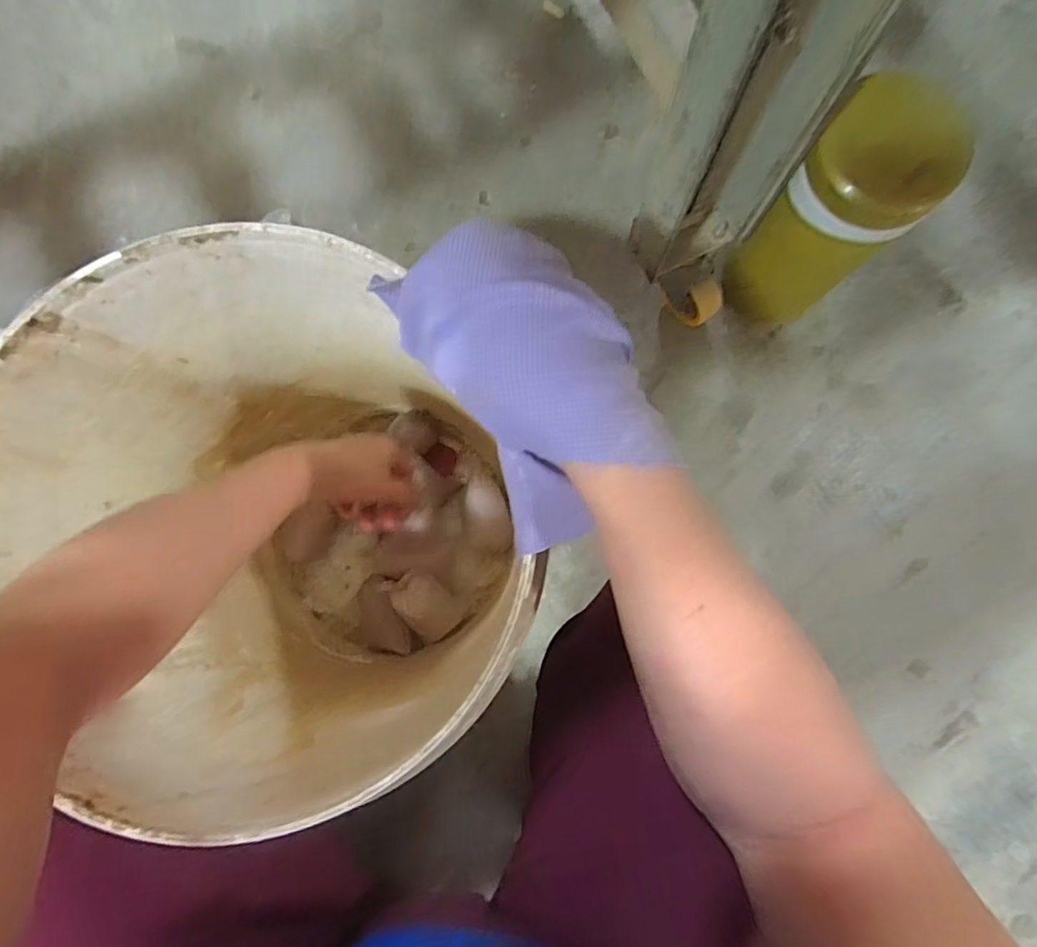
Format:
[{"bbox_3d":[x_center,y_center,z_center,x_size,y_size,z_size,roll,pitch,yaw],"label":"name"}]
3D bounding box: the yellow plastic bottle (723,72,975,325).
[{"bbox_3d":[0.288,-0.236,0.525,0.102,0.240,0.100,0,83,0],"label":"yellow plastic bottle"}]

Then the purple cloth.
[{"bbox_3d":[0.000,-0.045,0.253,0.087,0.049,0.150,-28,86,0],"label":"purple cloth"}]

